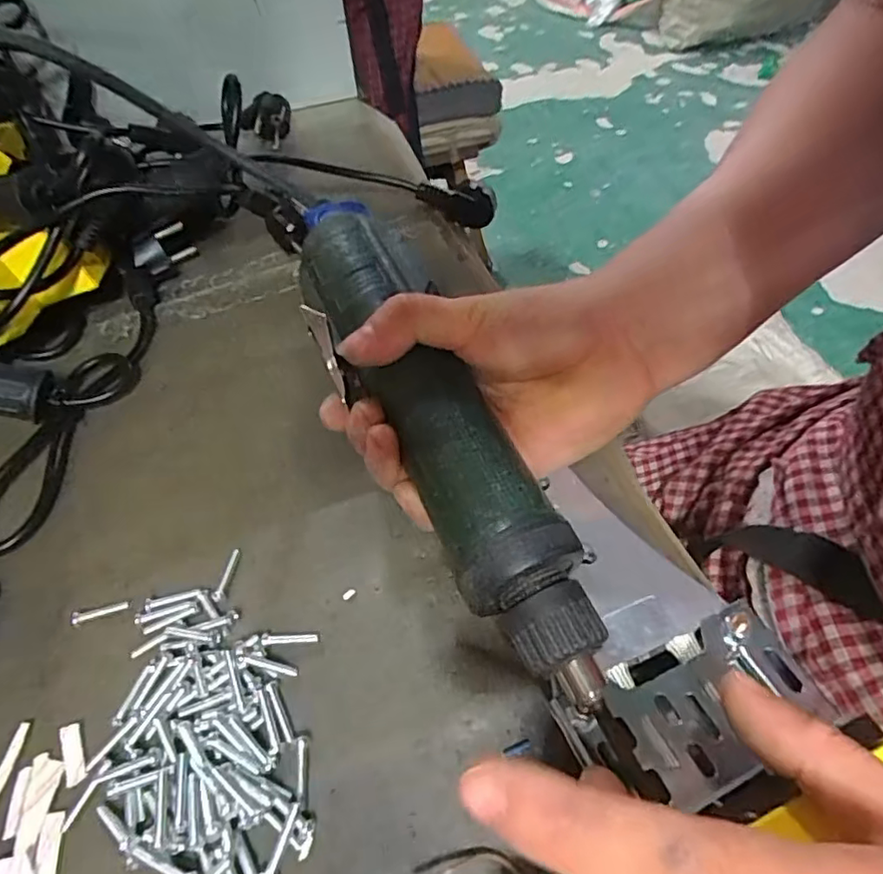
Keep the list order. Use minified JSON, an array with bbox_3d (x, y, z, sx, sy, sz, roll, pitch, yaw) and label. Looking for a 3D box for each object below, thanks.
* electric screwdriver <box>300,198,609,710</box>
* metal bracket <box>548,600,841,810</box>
[{"bbox_3d":[-0.009,-0.010,0.231,0.042,0.039,0.226,-23,61,-13],"label":"electric screwdriver"},{"bbox_3d":[0.078,0.085,0.186,0.076,0.007,0.045,-18,52,-9],"label":"metal bracket"}]

